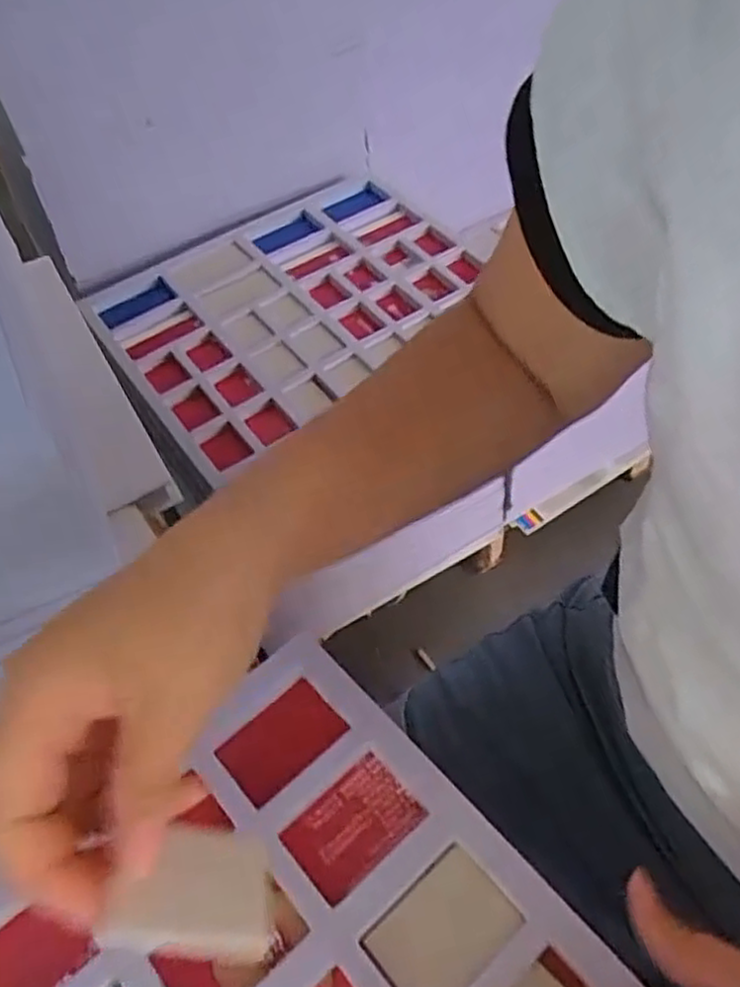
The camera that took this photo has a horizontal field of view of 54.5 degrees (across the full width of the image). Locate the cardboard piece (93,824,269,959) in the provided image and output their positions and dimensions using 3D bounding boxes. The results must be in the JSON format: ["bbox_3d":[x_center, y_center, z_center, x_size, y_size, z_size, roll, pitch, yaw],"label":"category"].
[{"bbox_3d":[-0.057,0.128,0.234,0.051,0.005,0.036,22,39,-22],"label":"cardboard piece"}]

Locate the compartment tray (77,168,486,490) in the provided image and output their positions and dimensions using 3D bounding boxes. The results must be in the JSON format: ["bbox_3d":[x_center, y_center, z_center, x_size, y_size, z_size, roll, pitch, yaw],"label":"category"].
[{"bbox_3d":[-0.084,-0.223,0.818,0.419,0.028,0.312,-37,60,-19],"label":"compartment tray"}]

